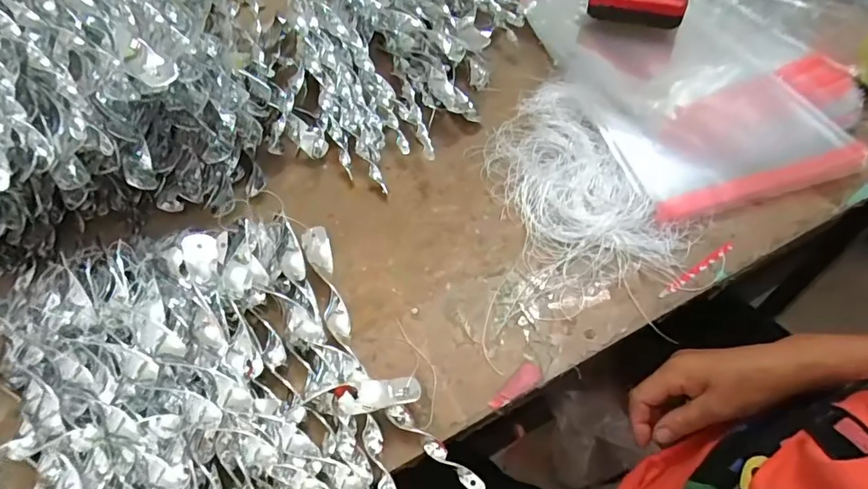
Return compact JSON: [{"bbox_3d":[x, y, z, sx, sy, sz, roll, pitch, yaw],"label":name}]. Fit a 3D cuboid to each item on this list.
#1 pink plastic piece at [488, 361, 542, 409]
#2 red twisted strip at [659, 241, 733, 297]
[{"bbox_3d":[0.065,0.111,0.392,0.052,0.004,0.017,-33,59,-20],"label":"pink plastic piece"},{"bbox_3d":[0.240,0.022,0.453,0.097,0.004,0.009,-30,58,-21],"label":"red twisted strip"}]

